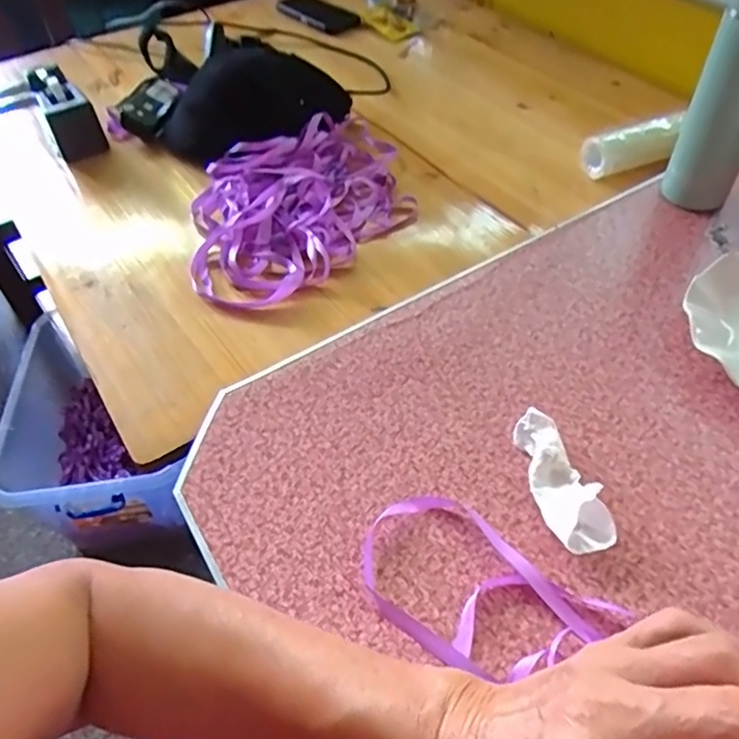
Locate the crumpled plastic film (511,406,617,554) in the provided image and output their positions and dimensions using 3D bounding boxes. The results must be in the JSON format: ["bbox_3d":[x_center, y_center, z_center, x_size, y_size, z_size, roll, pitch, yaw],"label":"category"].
[{"bbox_3d":[0.133,0.079,0.432,0.035,0.025,0.107,-14,51,-8],"label":"crumpled plastic film"}]

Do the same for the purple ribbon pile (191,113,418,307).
[{"bbox_3d":[-0.077,-0.185,0.674,0.264,0.046,0.221,-18,52,-11],"label":"purple ribbon pile"}]

